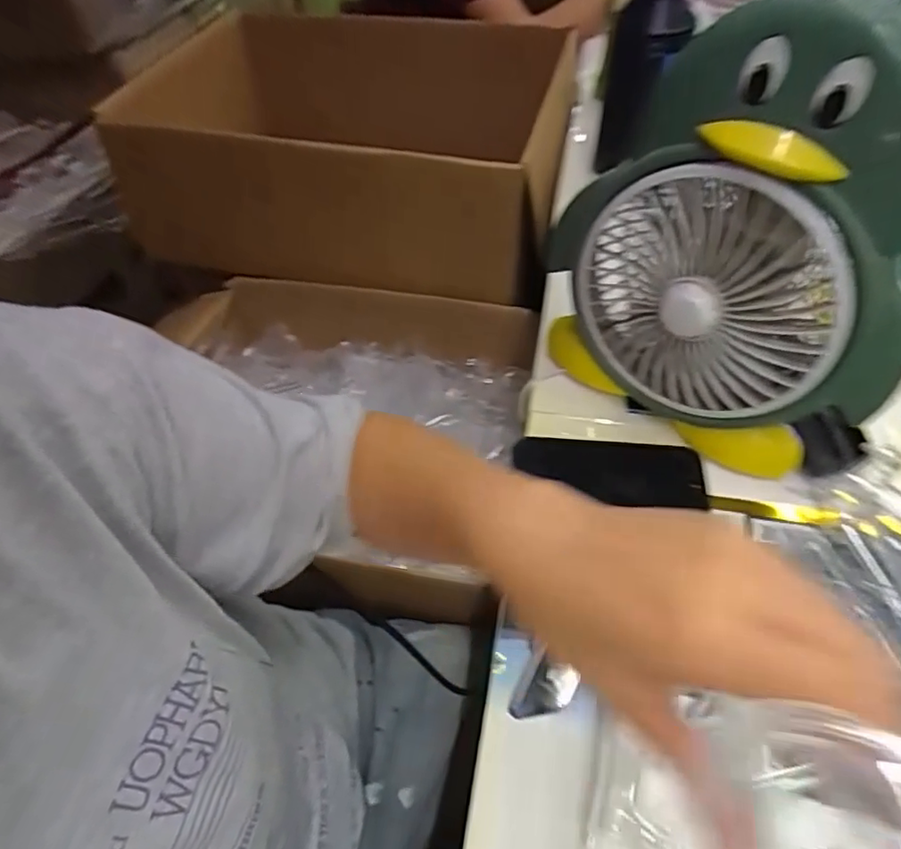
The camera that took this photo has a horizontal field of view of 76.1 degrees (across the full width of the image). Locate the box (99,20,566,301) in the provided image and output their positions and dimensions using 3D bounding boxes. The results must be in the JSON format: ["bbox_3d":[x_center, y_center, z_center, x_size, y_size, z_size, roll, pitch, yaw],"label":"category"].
[{"bbox_3d":[-0.147,-0.466,0.944,0.640,0.228,0.482,11,55,10],"label":"box"}]

